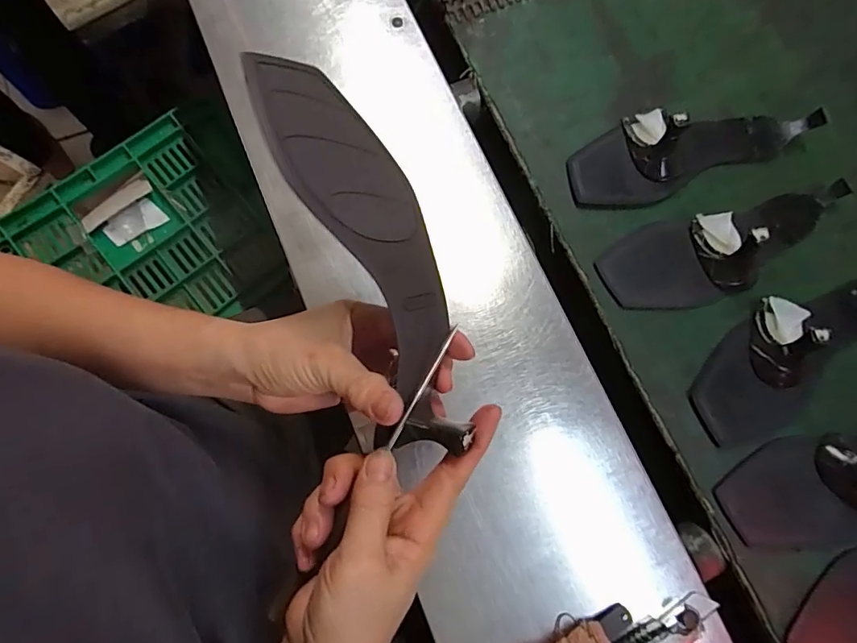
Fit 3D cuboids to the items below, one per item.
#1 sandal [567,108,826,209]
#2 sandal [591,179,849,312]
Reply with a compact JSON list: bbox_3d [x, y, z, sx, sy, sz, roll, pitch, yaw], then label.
[{"bbox_3d":[0.249,-0.174,0.441,0.248,0.042,0.086,-19,77,-6],"label":"sandal"},{"bbox_3d":[0.276,-0.070,0.414,0.242,0.047,0.079,-13,76,-5],"label":"sandal"}]

